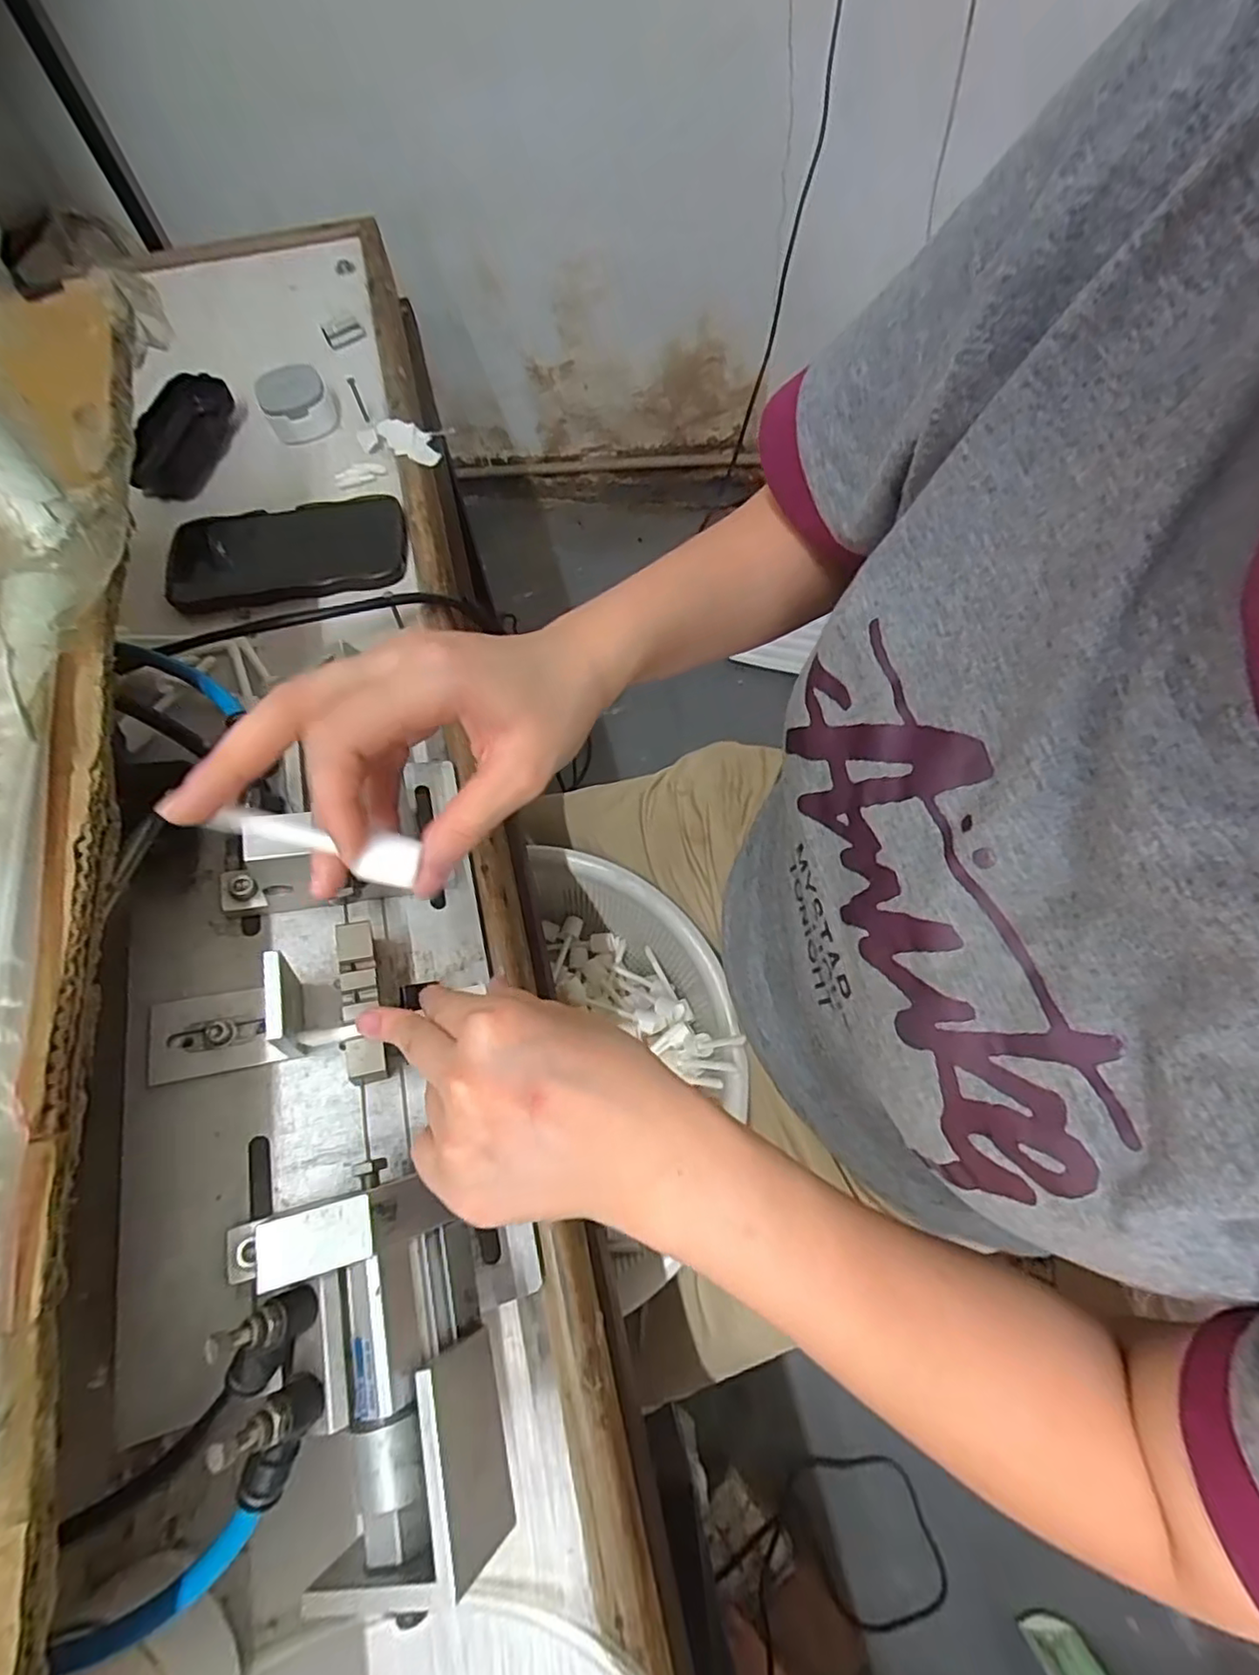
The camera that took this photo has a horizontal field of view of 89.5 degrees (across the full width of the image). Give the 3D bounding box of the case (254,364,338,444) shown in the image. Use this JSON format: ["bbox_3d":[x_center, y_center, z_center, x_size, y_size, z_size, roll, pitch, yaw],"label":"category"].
[{"bbox_3d":[-0.270,-0.353,0.512,0.051,0.030,0.045,-26,70,-9],"label":"case"}]

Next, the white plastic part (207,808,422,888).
[{"bbox_3d":[-0.109,0.002,0.223,0.066,0.009,0.017,15,68,-11],"label":"white plastic part"}]

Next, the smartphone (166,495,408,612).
[{"bbox_3d":[-0.254,-0.213,0.467,0.173,0.007,0.085,-8,68,-3],"label":"smartphone"}]

